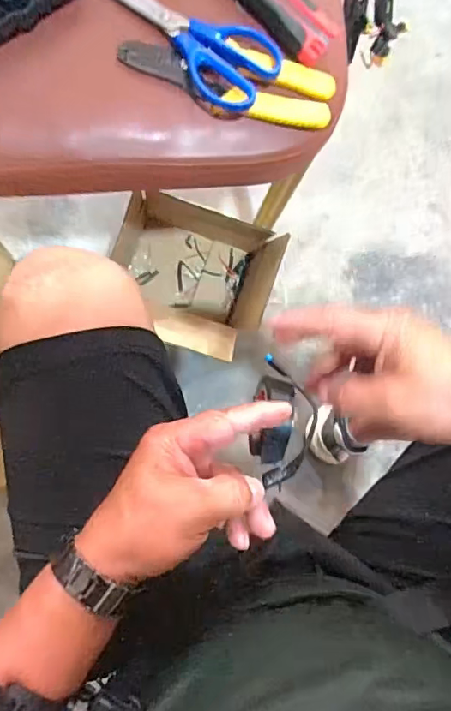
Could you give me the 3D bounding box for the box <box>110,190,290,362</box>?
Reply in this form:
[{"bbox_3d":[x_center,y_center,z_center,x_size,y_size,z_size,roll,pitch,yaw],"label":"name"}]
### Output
[{"bbox_3d":[-0.058,-0.108,0.747,0.193,0.172,0.191,20,85,-7],"label":"box"}]

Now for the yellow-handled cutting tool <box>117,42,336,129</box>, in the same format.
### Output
[{"bbox_3d":[0.004,-0.206,0.374,0.162,0.021,0.047,3,89,-9],"label":"yellow-handled cutting tool"}]

